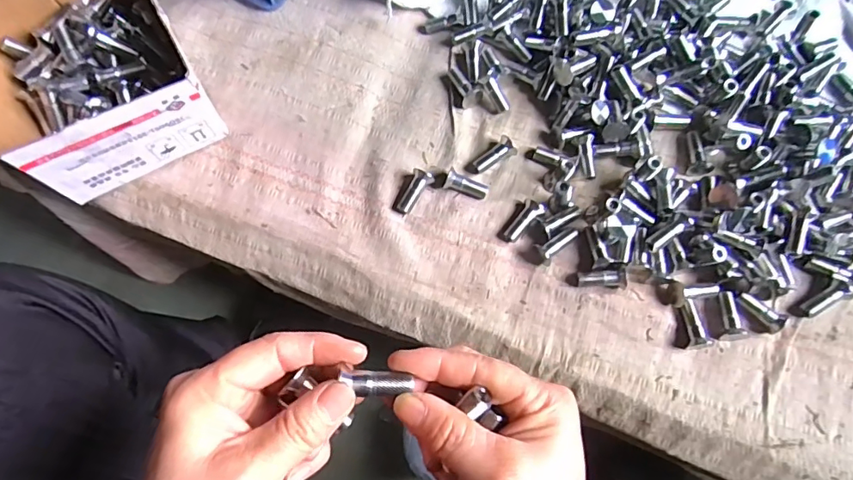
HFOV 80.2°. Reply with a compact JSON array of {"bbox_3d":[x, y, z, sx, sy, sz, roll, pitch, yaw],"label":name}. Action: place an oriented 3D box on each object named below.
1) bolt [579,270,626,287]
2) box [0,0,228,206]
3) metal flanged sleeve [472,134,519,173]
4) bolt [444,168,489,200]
[{"bbox_3d":[0.131,0.029,0.380,0.033,0.009,0.012,-4,72,14],"label":"bolt"},{"bbox_3d":[-0.255,-0.124,0.383,0.143,0.080,0.148,-27,76,-9],"label":"box"},{"bbox_3d":[0.055,-0.068,0.409,0.037,0.013,0.016,-34,78,-9],"label":"metal flanged sleeve"},{"bbox_3d":[0.032,-0.043,0.400,0.035,0.012,0.013,22,74,-6],"label":"bolt"}]

